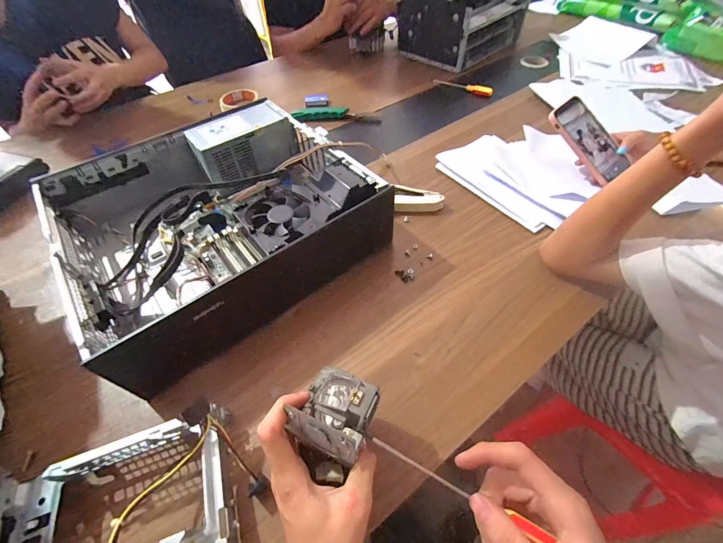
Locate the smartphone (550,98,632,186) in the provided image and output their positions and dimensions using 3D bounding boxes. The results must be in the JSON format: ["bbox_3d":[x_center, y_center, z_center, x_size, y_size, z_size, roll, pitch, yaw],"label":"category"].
[{"bbox_3d":[0.378,-0.220,0.538,0.085,0.013,0.146,-33,82,-14],"label":"smartphone"}]

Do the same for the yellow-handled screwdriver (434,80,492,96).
[{"bbox_3d":[0.241,-0.439,0.772,0.141,0.018,0.019,25,59,20],"label":"yellow-handled screwdriver"}]

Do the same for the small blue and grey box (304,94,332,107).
[{"bbox_3d":[-0.102,-0.396,0.758,0.060,0.021,0.027,-1,52,4],"label":"small blue and grey box"}]

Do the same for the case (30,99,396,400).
[{"bbox_3d":[-0.214,-0.089,0.475,0.376,0.096,0.359,-39,61,-23],"label":"case"}]

